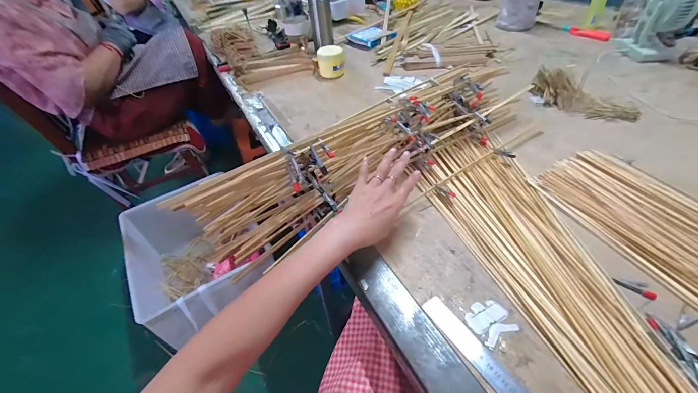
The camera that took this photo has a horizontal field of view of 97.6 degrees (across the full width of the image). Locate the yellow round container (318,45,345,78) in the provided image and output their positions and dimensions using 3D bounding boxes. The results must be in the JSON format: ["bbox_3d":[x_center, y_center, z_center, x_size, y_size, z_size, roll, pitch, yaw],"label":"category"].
[{"bbox_3d":[-0.059,-0.435,0.982,0.079,0.067,0.075,-11,44,-6],"label":"yellow round container"}]

